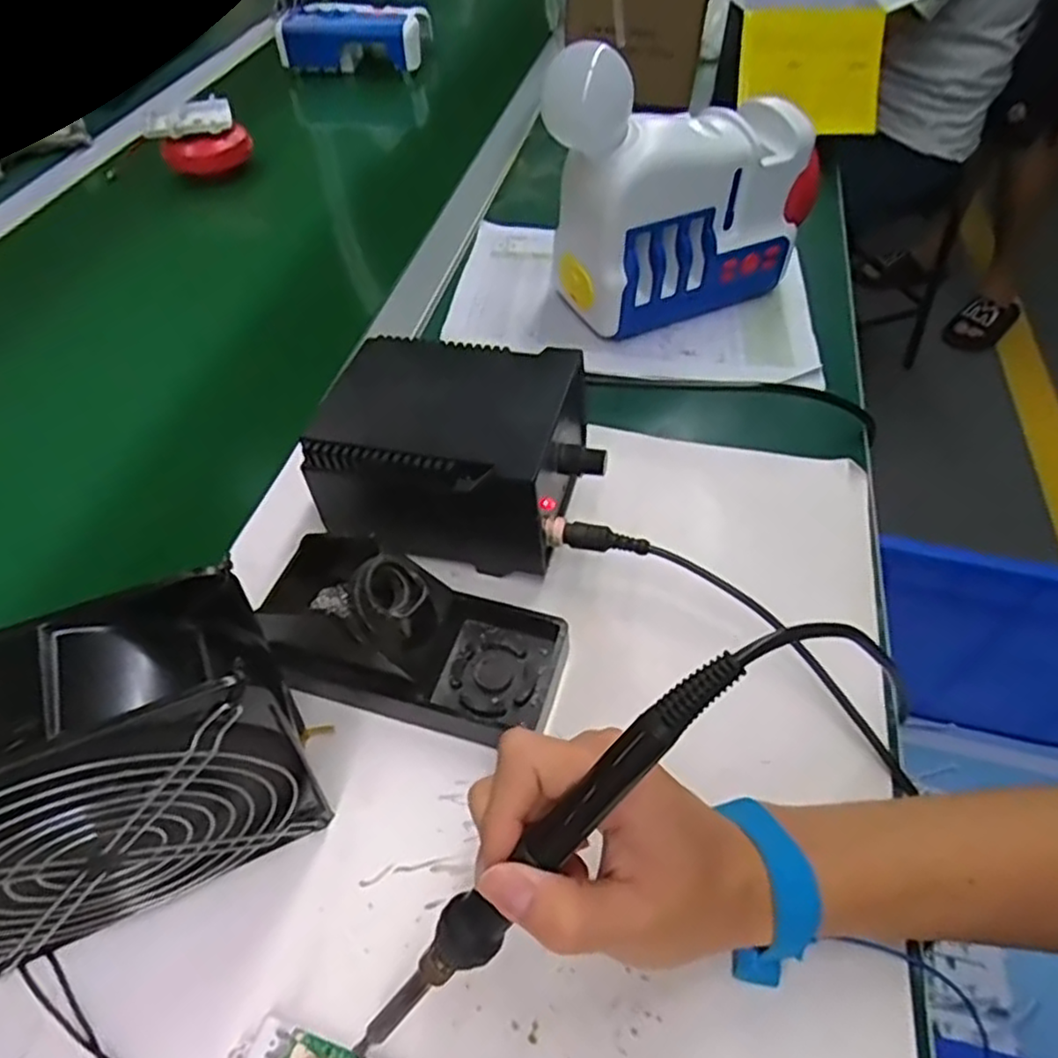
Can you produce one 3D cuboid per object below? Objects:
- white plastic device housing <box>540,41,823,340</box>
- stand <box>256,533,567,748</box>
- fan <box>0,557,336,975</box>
[{"bbox_3d":[0.121,-0.263,0.550,0.210,0.180,0.089,-21,54,-16],"label":"white plastic device housing"},{"bbox_3d":[-0.059,0.048,0.358,0.150,0.083,0.075,11,52,8],"label":"stand"},{"bbox_3d":[-0.163,0.098,0.269,0.150,0.149,0.066,-23,55,-17],"label":"fan"}]

